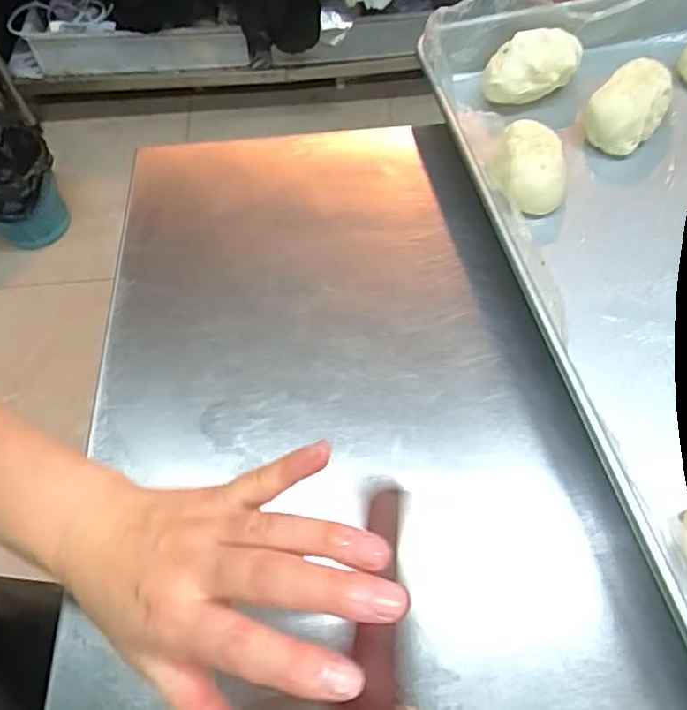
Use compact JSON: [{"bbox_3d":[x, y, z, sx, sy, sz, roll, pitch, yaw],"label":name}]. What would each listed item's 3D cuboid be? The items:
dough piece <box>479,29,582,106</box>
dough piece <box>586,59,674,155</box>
[{"bbox_3d":[0.170,-0.259,0.560,0.092,0.044,0.046,-17,61,-6],"label":"dough piece"},{"bbox_3d":[0.245,-0.209,0.536,0.073,0.049,0.047,-41,66,-18],"label":"dough piece"}]

